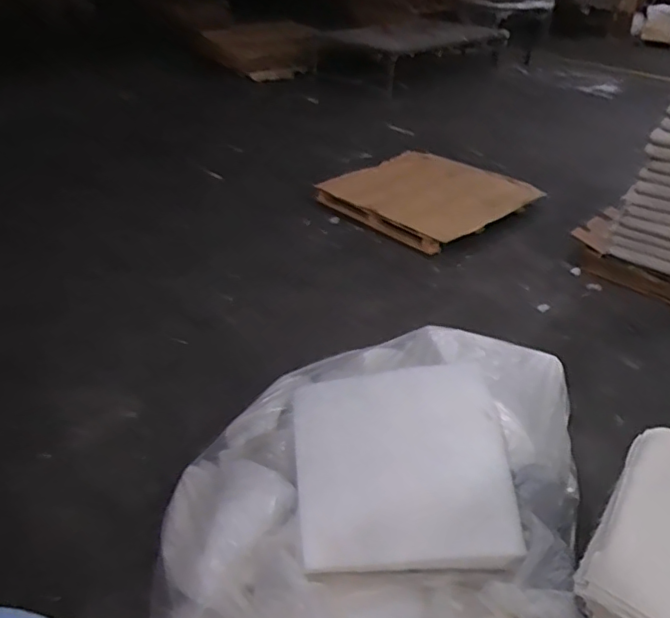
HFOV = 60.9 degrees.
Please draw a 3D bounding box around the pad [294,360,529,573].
[{"bbox_3d":[0.173,0.394,1.471,0.526,0.059,0.515,-1,60,-5],"label":"pad"}]

